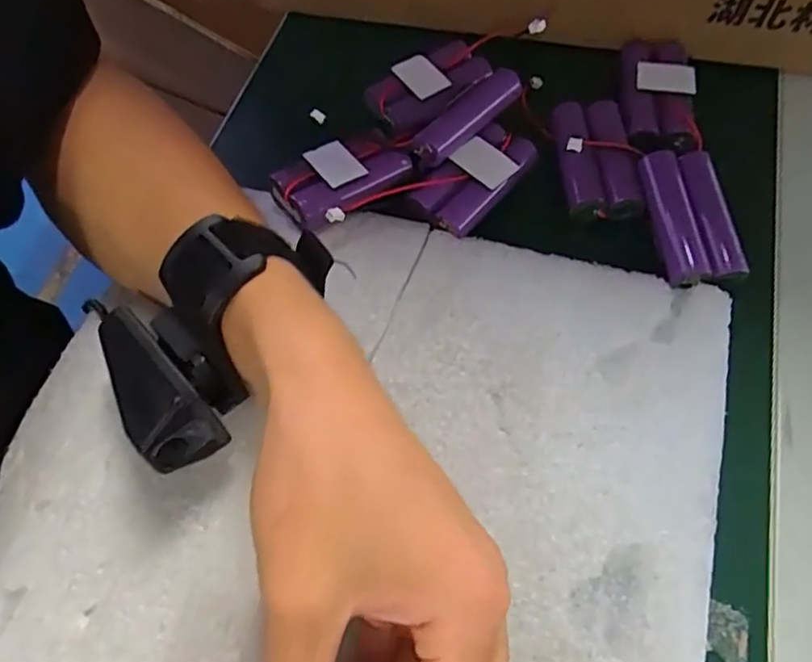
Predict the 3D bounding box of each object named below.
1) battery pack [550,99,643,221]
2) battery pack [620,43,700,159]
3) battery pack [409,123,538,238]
[{"bbox_3d":[0.097,-0.090,0.313,0.033,0.018,0.072,-4,61,-1],"label":"battery pack"},{"bbox_3d":[0.136,-0.128,0.334,0.038,0.019,0.074,6,62,5],"label":"battery pack"},{"bbox_3d":[0.035,-0.079,0.310,0.033,0.015,0.066,37,69,20],"label":"battery pack"}]

